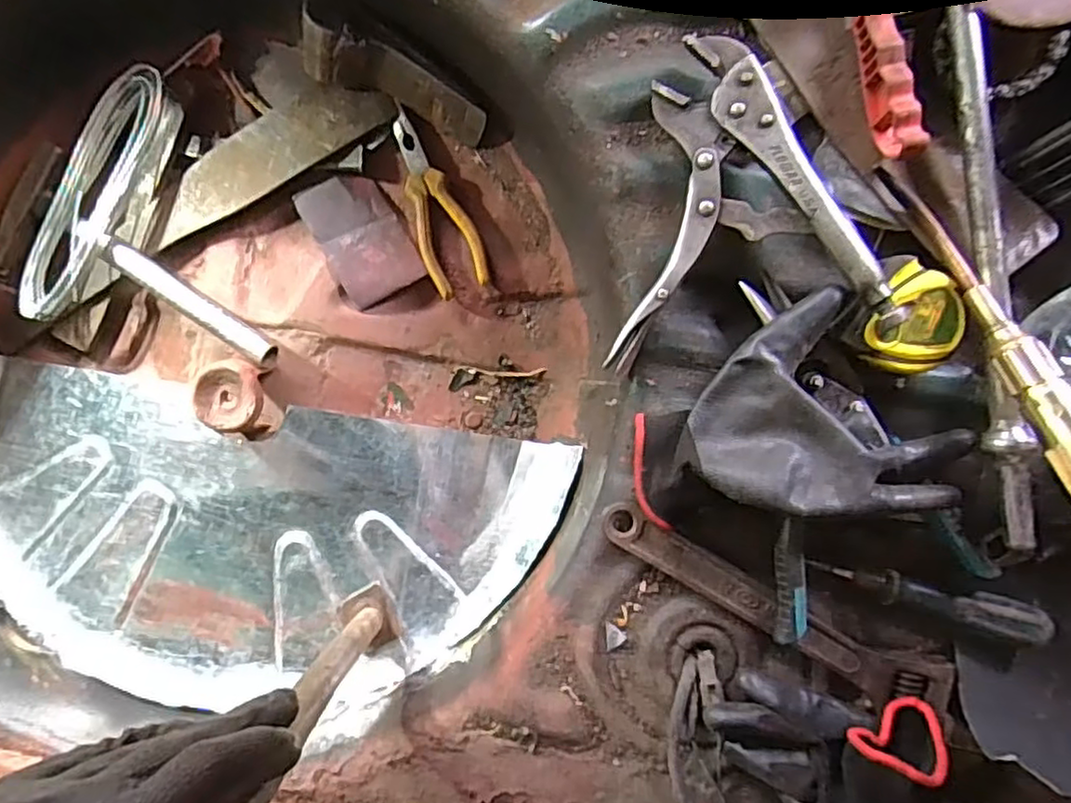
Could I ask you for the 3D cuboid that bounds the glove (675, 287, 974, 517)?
[{"bbox_3d":[0.173,0.023,0.413,0.141,0.062,0.134,44,95,-3],"label":"glove"}]

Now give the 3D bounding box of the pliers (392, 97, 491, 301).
[{"bbox_3d":[-0.085,-0.169,0.564,0.050,0.011,0.158,-18,95,3],"label":"pliers"}]

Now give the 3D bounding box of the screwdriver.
[{"bbox_3d":[0.252,0.125,0.432,0.156,0.023,0.021,13,96,6],"label":"screwdriver"}]

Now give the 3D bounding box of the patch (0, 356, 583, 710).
[{"bbox_3d":[-0.258,0.123,0.579,0.536,0.047,0.249,9,96,1],"label":"patch"}]

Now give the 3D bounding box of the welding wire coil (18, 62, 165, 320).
[{"bbox_3d":[-0.366,-0.172,0.551,0.047,0.035,0.220,25,96,-1],"label":"welding wire coil"}]

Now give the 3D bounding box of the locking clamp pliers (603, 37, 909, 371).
[{"bbox_3d":[0.118,-0.127,0.410,0.163,0.053,0.191,-10,95,3],"label":"locking clamp pliers"}]

